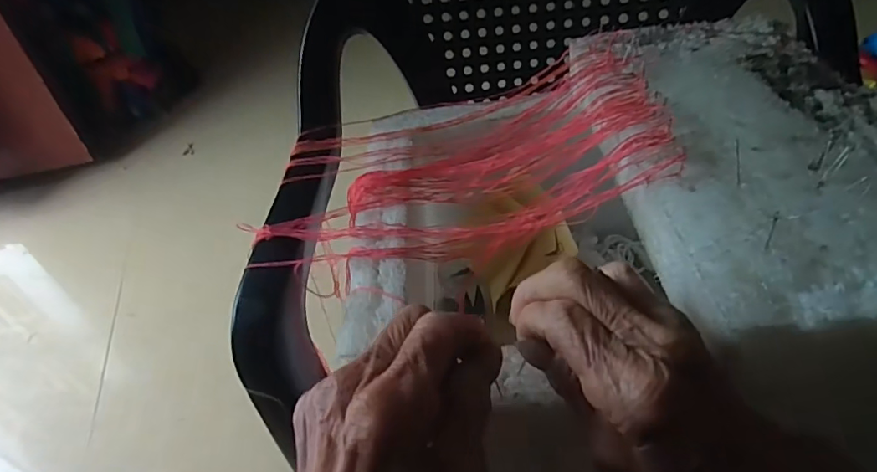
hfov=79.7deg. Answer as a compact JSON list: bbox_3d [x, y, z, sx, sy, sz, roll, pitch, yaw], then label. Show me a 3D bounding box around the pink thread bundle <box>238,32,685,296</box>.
[{"bbox_3d":[0.011,-0.062,0.366,0.275,0.066,0.189,-6,42,2],"label":"pink thread bundle"}]

